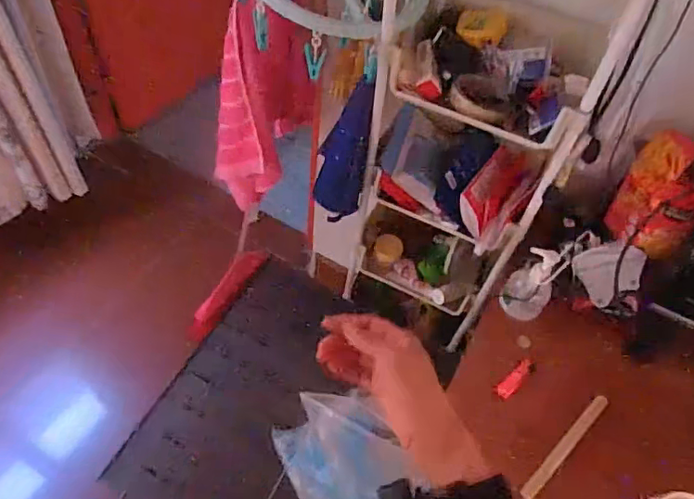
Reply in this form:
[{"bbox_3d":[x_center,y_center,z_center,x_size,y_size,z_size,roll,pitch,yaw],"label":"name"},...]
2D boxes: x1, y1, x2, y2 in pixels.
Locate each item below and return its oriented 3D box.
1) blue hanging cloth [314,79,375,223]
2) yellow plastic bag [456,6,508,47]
[{"bbox_3d":[-0.009,-0.161,0.944,0.088,0.252,0.073,13,54,4],"label":"blue hanging cloth"},{"bbox_3d":[0.203,-0.338,0.817,0.073,0.032,0.058,17,55,7],"label":"yellow plastic bag"}]

